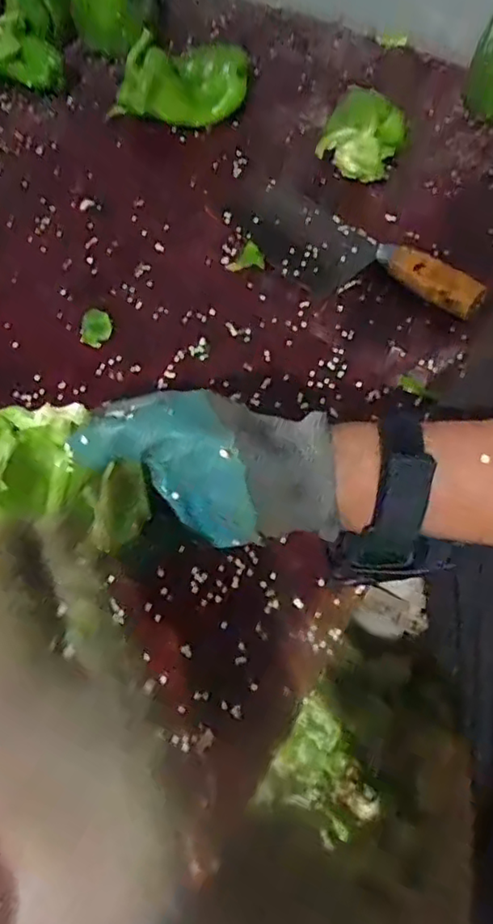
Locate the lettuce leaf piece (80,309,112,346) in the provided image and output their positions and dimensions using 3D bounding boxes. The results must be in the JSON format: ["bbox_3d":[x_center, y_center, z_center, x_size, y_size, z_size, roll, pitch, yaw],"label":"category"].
[{"bbox_3d":[-0.127,-0.114,0.526,0.026,0.010,0.033,0,62,2],"label":"lettuce leaf piece"}]

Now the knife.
[{"bbox_3d":[0.082,-0.180,0.544,0.084,0.031,0.232,-41,68,-18],"label":"knife"}]

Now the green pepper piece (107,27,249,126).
[{"bbox_3d":[-0.073,-0.398,0.636,0.150,0.088,0.081,-4,62,0],"label":"green pepper piece"}]

